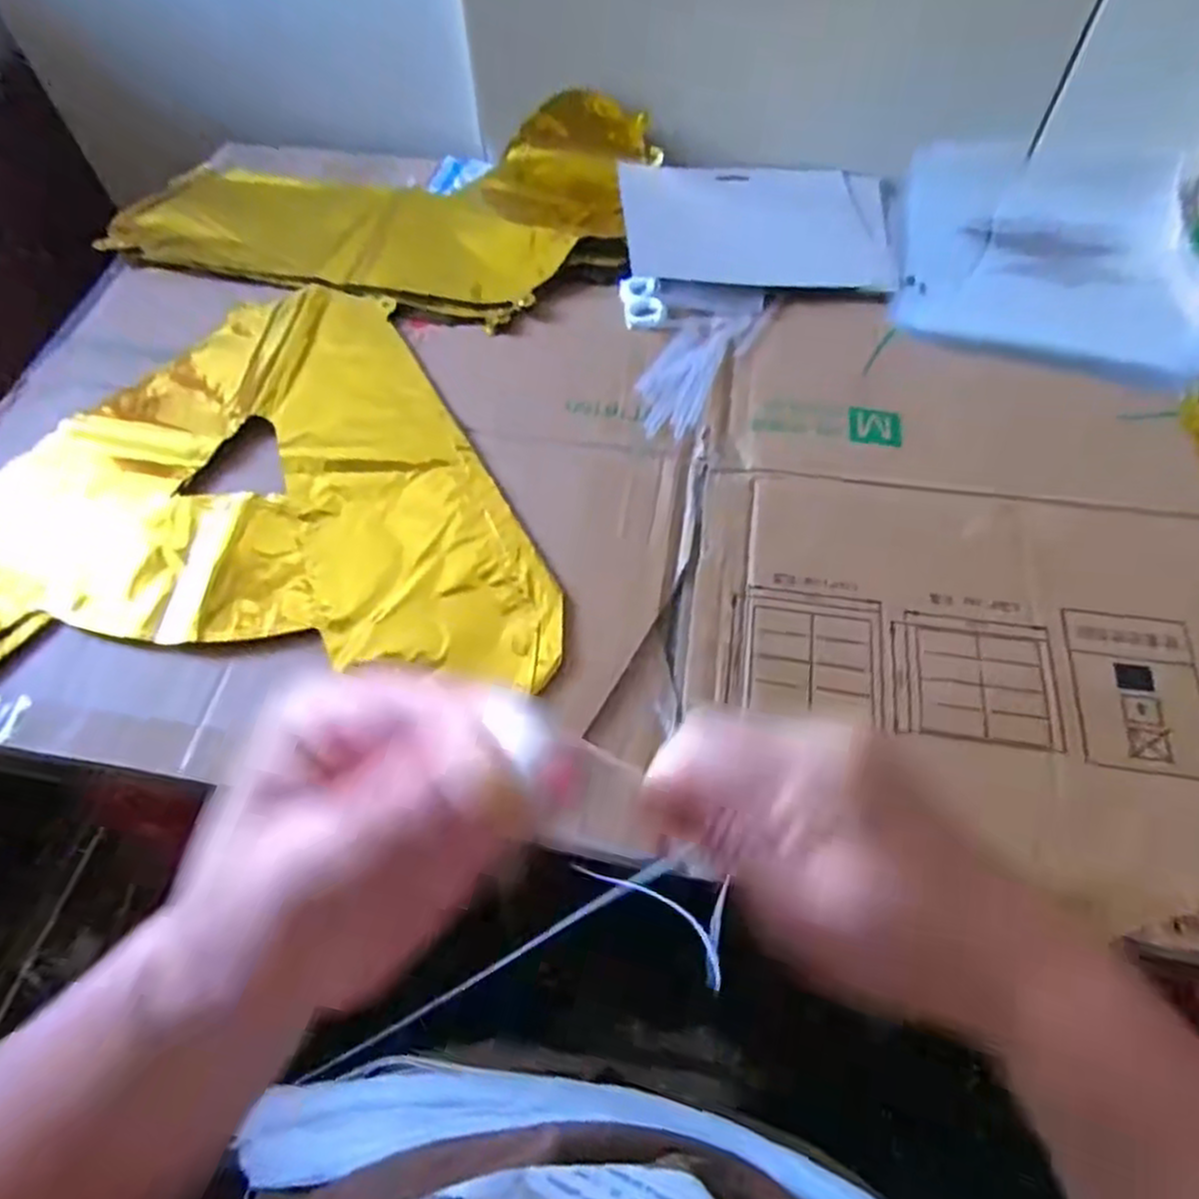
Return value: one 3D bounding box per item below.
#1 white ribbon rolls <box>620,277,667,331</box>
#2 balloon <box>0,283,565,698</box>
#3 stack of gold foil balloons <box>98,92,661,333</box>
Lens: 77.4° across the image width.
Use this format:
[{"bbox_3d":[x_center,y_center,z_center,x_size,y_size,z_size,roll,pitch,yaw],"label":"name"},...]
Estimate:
[{"bbox_3d":[0.032,-0.216,0.543,0.029,0.007,0.047,-8,59,-4],"label":"white ribbon rolls"},{"bbox_3d":[-0.243,-0.071,0.455,0.392,0.013,0.313,-8,59,-4],"label":"balloon"},{"bbox_3d":[-0.167,-0.331,0.594,0.386,0.034,0.233,12,60,8],"label":"stack of gold foil balloons"}]

